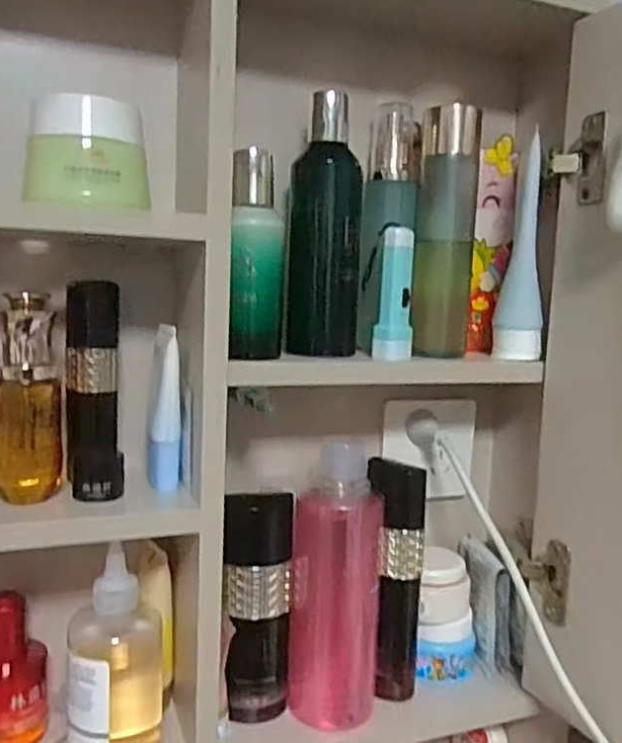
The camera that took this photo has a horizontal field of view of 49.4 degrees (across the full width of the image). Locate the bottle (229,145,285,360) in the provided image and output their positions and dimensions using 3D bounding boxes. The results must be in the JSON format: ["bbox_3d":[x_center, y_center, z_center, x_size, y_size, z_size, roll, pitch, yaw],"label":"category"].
[{"bbox_3d":[-0.034,-0.074,0.431,0.033,0.130,0.030,2,7,1],"label":"bottle"}]

